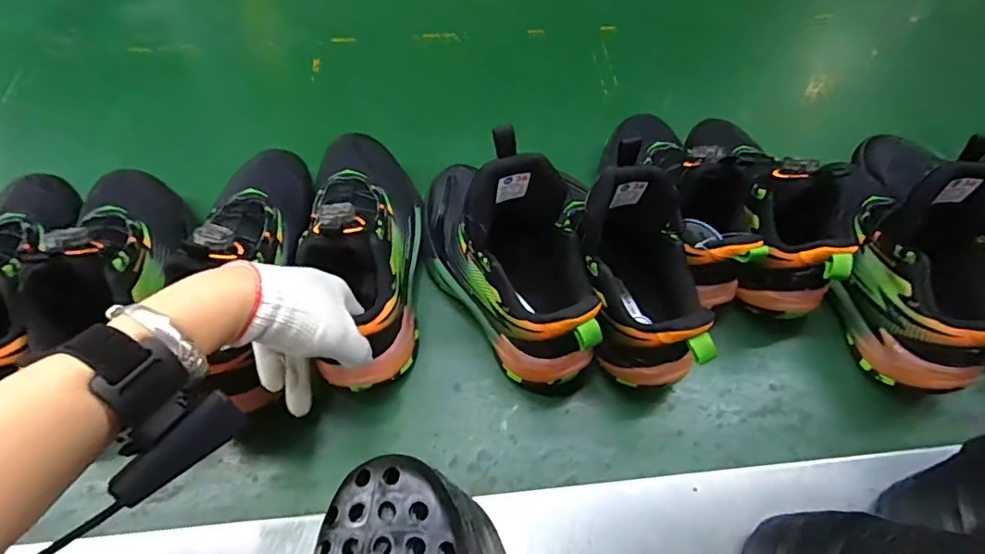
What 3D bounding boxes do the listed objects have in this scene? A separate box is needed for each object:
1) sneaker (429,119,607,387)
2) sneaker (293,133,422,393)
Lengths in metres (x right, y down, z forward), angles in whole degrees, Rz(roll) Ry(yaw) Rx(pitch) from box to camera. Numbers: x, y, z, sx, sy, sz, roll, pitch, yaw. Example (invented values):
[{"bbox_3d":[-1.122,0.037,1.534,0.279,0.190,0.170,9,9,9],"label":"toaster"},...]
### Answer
[{"bbox_3d":[0.009,-0.027,0.460,0.090,0.169,0.237,-30,64,-18],"label":"sneaker"},{"bbox_3d":[-0.111,-0.040,0.475,0.087,0.127,0.260,-7,61,-6],"label":"sneaker"}]

